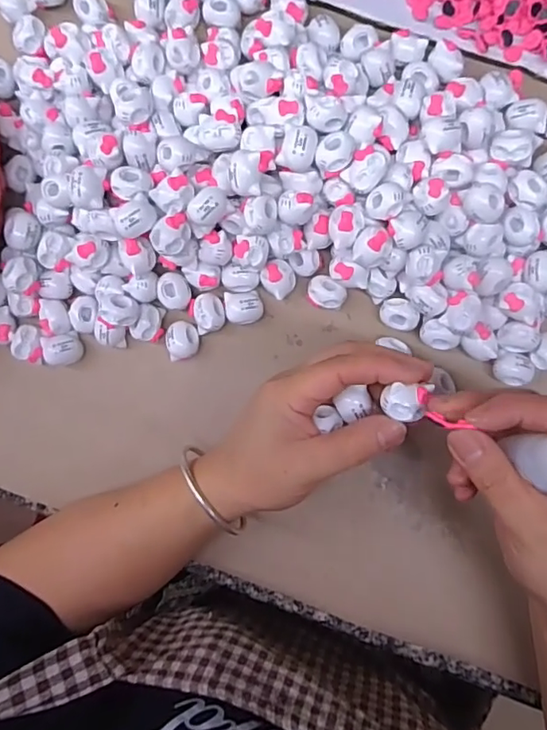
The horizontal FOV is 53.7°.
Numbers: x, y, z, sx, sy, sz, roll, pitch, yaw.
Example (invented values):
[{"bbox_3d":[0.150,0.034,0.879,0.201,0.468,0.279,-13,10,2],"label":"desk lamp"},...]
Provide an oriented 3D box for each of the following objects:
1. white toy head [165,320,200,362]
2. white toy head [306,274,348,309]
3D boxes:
[{"bbox_3d":[-0.062,-0.017,0.373,0.020,0.023,0.025,-6,93,2],"label":"white toy head"},{"bbox_3d":[0.036,-0.049,0.366,0.026,0.022,0.020,10,94,1],"label":"white toy head"}]

